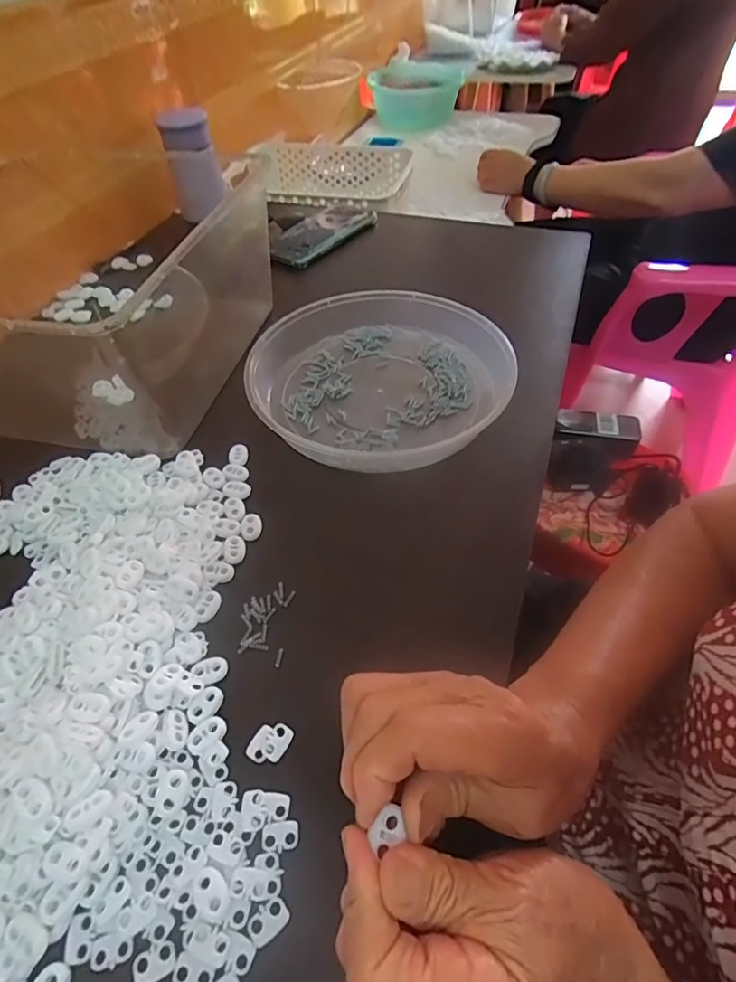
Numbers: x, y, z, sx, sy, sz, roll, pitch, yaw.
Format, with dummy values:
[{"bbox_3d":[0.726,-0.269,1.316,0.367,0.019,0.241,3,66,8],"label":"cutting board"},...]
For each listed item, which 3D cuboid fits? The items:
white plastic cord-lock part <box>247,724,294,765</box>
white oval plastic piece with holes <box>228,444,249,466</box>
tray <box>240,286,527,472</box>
[{"bbox_3d":[-0.055,0.142,0.286,0.019,0.004,0.023,22,55,19],"label":"white plastic cord-lock part"},{"bbox_3d":[-0.110,-0.029,0.430,0.016,0.006,0.023,-2,49,4],"label":"white oval plastic piece with holes"},{"bbox_3d":[0.009,-0.106,0.467,0.227,0.050,0.230,-1,51,1],"label":"tray"}]

